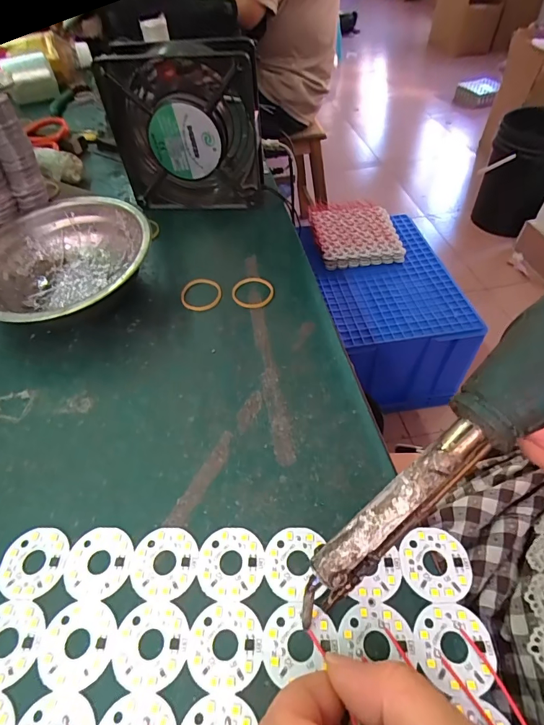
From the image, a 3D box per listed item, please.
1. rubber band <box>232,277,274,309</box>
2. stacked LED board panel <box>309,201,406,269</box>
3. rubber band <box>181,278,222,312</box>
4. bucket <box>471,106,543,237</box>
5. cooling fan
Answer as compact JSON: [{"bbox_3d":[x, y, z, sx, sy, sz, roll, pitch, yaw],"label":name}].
[{"bbox_3d":[-0.015,-0.054,0.300,0.031,0.004,0.033,-3,51,-1],"label":"rubber band"},{"bbox_3d":[0.237,-0.372,1.122,0.232,0.024,0.255,-6,57,-4],"label":"stacked LED board panel"},{"bbox_3d":[-0.054,-0.052,0.302,0.030,0.004,0.033,-6,51,-3],"label":"rubber band"},{"bbox_3d":[0.941,-0.717,1.522,0.248,0.411,0.290,27,56,22],"label":"bucket"},{"bbox_3d":[-0.071,-0.200,0.344,0.120,0.124,0.044,1,51,3],"label":"cooling fan"}]

